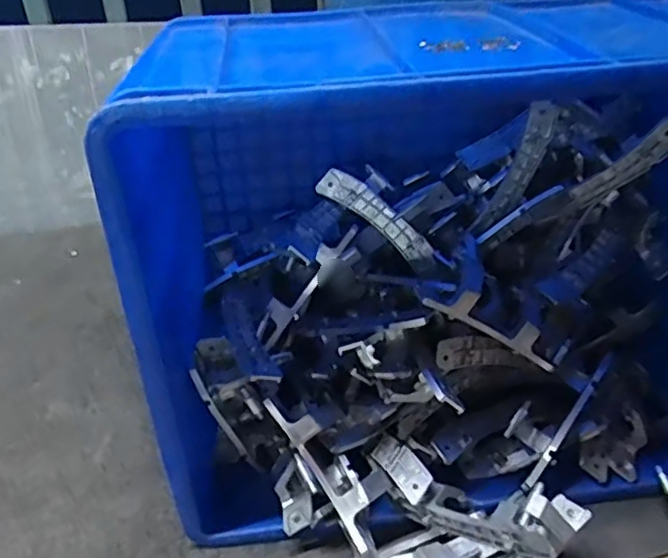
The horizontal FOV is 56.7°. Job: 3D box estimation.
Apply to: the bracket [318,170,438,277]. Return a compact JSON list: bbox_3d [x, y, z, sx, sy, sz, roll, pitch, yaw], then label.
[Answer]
[{"bbox_3d":[0.045,-0.059,0.610,0.137,0.030,0.018,41,43,1],"label":"bracket"}]

